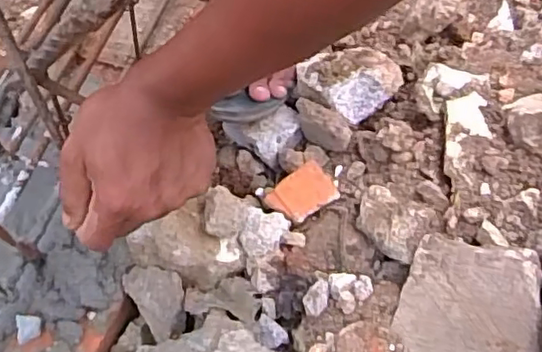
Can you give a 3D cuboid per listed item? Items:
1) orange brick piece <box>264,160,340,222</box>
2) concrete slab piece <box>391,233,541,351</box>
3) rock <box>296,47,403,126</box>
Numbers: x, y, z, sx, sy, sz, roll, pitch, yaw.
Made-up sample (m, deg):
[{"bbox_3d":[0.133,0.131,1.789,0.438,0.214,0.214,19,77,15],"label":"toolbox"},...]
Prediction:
[{"bbox_3d":[0.030,0.018,0.591,0.061,0.010,0.043,-38,77,-3],"label":"orange brick piece"},{"bbox_3d":[0.142,0.114,0.446,0.102,0.030,0.138,-5,60,36],"label":"concrete slab piece"},{"bbox_3d":[0.077,-0.088,0.601,0.095,0.047,0.056,-3,62,-6],"label":"rock"}]

